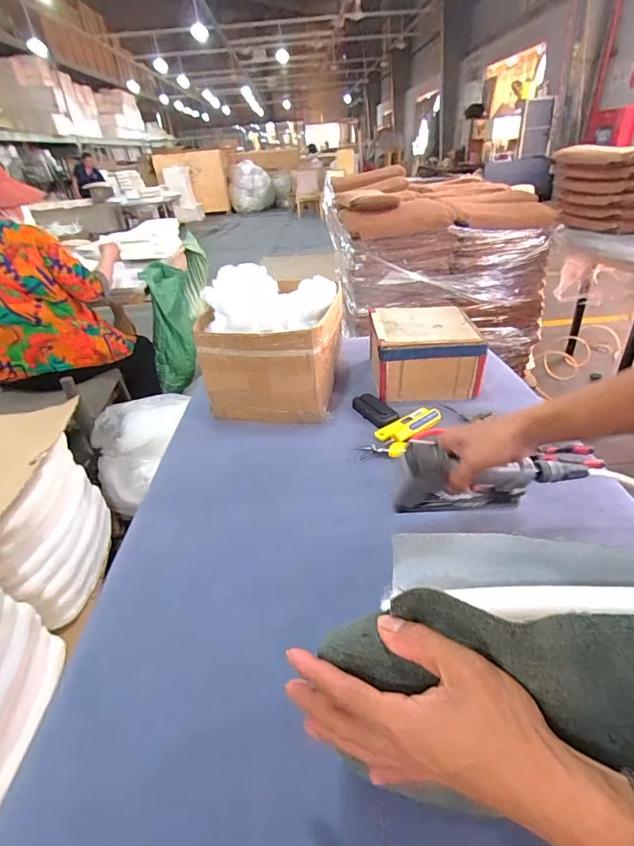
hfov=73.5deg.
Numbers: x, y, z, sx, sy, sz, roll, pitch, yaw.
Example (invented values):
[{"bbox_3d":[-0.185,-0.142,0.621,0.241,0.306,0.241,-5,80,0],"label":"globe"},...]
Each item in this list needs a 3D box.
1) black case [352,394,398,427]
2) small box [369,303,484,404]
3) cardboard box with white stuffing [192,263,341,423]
[{"bbox_3d":[0.114,-0.025,0.852,0.053,0.021,0.102,-22,36,-24],"label":"black case"},{"bbox_3d":[0.231,-0.150,0.936,0.214,0.141,0.209,-3,33,0],"label":"small box"},{"bbox_3d":[-0.093,-0.166,0.889,0.271,0.239,0.256,2,33,8],"label":"cardboard box with white stuffing"}]

